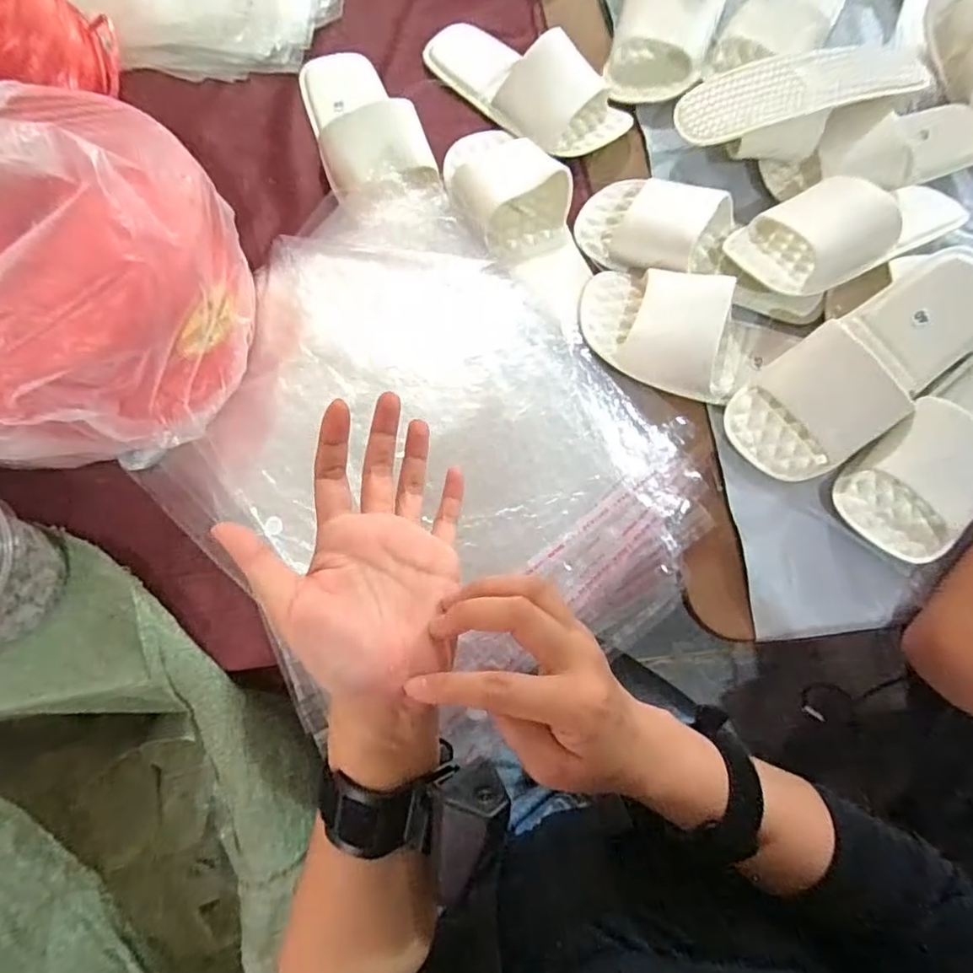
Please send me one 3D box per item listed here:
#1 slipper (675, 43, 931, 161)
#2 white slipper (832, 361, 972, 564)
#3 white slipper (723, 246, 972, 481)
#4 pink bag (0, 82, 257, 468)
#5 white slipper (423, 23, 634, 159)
[{"bbox_3d":[0.282,-0.366,0.520,0.193,0.077,0.106,-5,74,-3],"label":"slipper"},{"bbox_3d":[0.393,-0.034,0.469,0.225,0.062,0.099,-43,80,-12],"label":"white slipper"},{"bbox_3d":[0.313,-0.099,0.452,0.236,0.050,0.097,-39,78,9],"label":"white slipper"},{"bbox_3d":[-0.304,-0.150,0.374,0.210,0.207,0.287,16,74,3],"label":"pink bag"},{"bbox_3d":[0.038,-0.416,0.556,0.222,0.052,0.092,40,77,9],"label":"white slipper"}]

